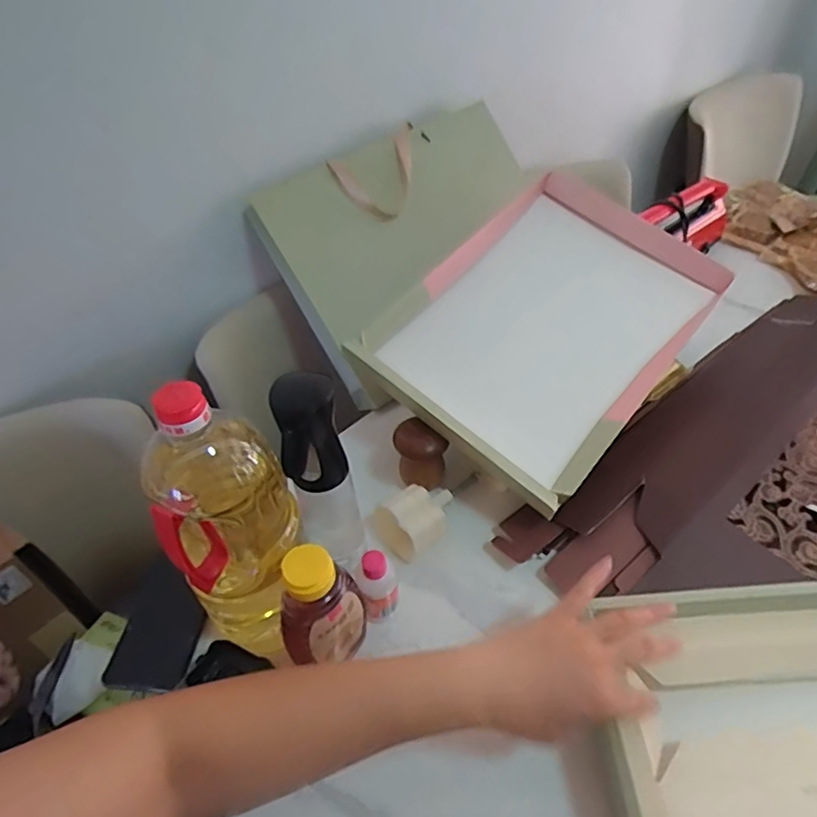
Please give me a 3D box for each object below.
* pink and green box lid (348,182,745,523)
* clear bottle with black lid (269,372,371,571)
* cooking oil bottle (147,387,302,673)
[{"bbox_3d":[0.191,-0.123,0.744,0.302,0.081,0.479,39,64,12],"label":"pink and green box lid"},{"bbox_3d":[-0.079,0.073,0.536,0.058,0.235,0.059,-12,46,-8],"label":"clear bottle with black lid"},{"bbox_3d":[-0.146,0.100,0.481,0.103,0.273,0.102,-2,46,2],"label":"cooking oil bottle"}]

